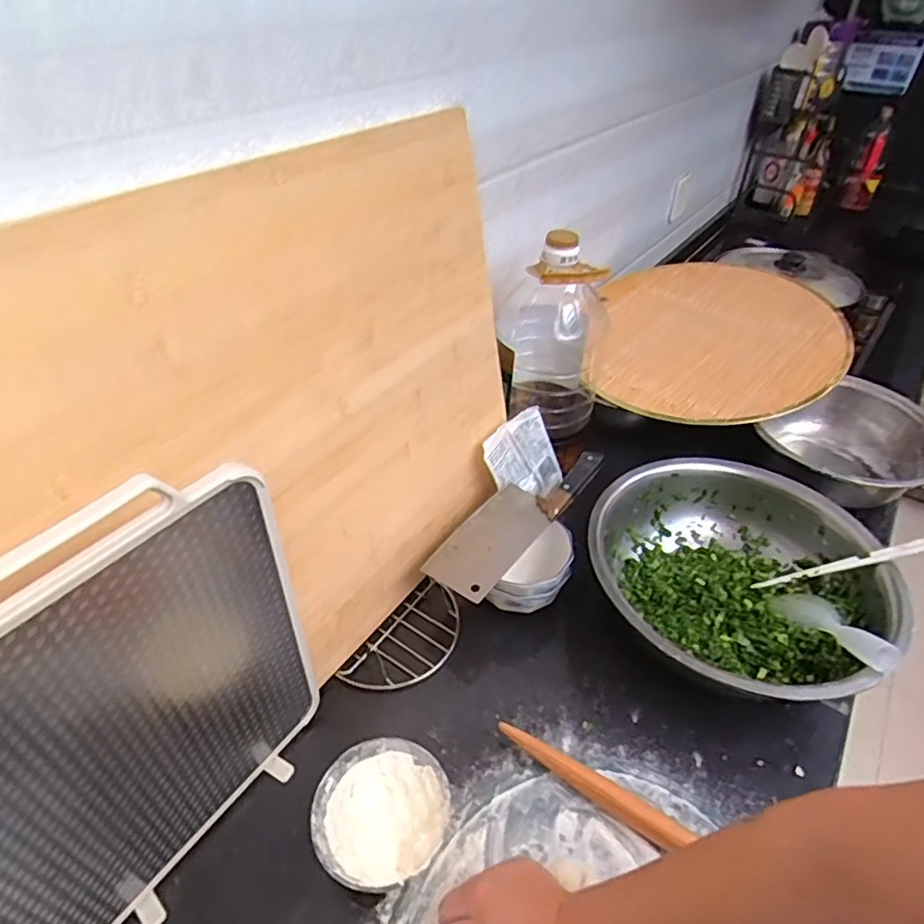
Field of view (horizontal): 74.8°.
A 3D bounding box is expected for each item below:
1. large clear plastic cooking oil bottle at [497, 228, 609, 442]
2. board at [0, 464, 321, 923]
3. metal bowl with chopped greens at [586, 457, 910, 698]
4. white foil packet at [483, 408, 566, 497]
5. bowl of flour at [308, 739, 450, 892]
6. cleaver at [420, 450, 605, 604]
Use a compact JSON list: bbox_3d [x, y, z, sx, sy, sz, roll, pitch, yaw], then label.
[{"bbox_3d":[0.127,-0.174,0.849,0.142,0.274,0.141,6,41,6],"label":"large clear plastic cooking oil bottle"},{"bbox_3d":[-0.231,0.191,0.439,0.018,0.382,0.280,24,45,25],"label":"board"},{"bbox_3d":[0.316,0.140,0.726,0.314,0.109,0.332,1,40,-1],"label":"metal bowl with chopped greens"},{"bbox_3d":[0.089,-0.001,0.842,0.119,0.123,0.012,-37,21,-34],"label":"white foil packet"},{"bbox_3d":[-0.072,0.323,0.550,0.117,0.050,0.114,1,40,-1],"label":"bowl of flour"},{"bbox_3d":[0.071,0.061,0.749,0.091,0.028,0.278,29,47,28],"label":"cleaver"}]

